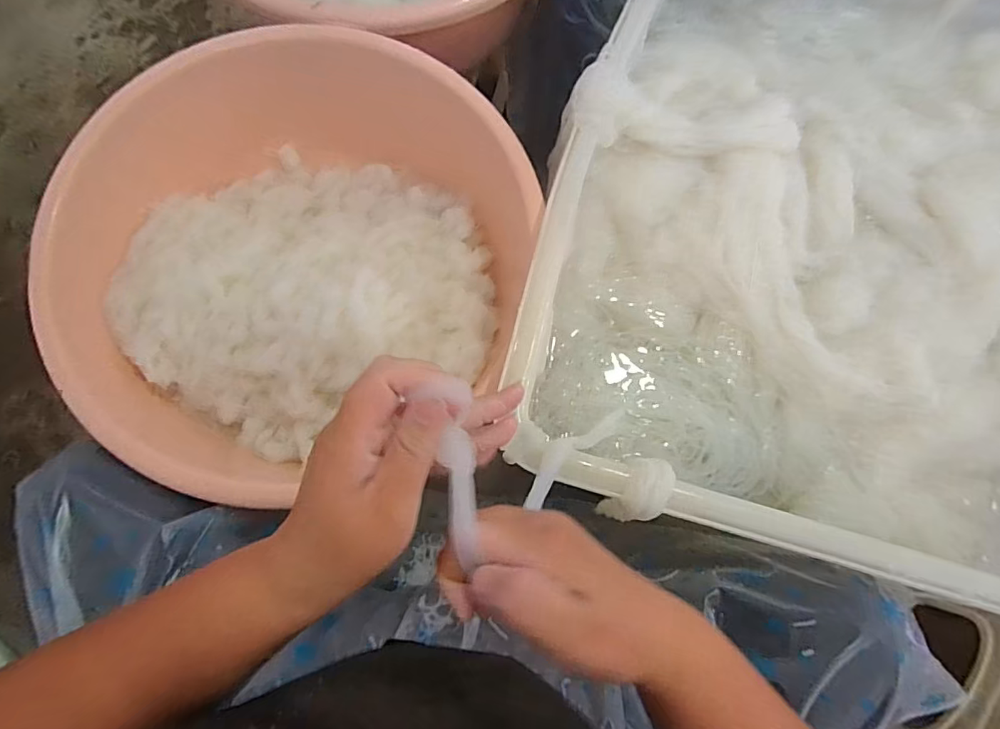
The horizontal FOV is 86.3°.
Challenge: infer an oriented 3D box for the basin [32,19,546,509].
[{"bbox_3d":[-0.225,-0.105,0.564,0.414,0.148,0.432,1,76,-3],"label":"basin"}]

